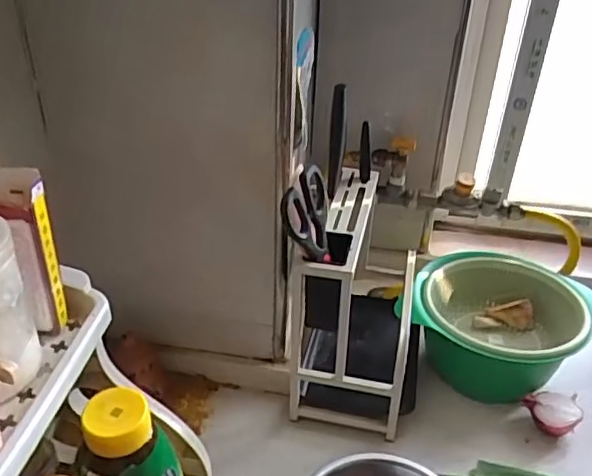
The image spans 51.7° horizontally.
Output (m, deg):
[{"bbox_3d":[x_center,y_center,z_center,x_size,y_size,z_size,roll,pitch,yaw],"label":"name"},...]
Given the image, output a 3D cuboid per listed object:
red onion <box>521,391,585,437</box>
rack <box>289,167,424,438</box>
[{"bbox_3d":[0.329,0.228,0.787,0.067,0.039,0.050,5,33,3],"label":"red onion"},{"bbox_3d":[0.092,0.079,0.817,0.157,0.261,0.253,9,33,9],"label":"rack"}]

